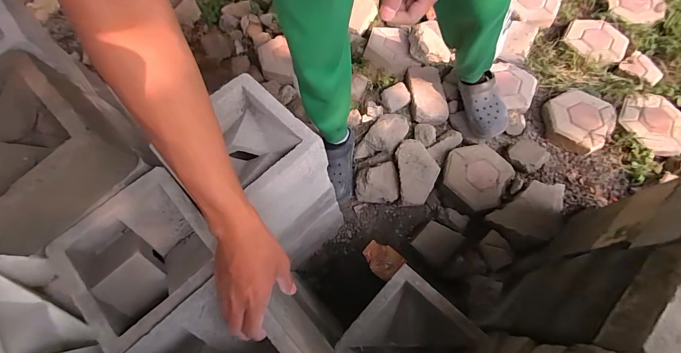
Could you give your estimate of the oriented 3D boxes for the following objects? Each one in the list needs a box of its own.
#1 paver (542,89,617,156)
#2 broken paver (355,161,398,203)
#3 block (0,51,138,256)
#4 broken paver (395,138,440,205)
[{"bbox_3d":[0.746,-0.185,1.037,0.196,0.062,0.214,38,75,16],"label":"paver"},{"bbox_3d":[0.107,0.013,0.984,0.129,0.085,0.120,-5,68,1],"label":"broken paver"},{"bbox_3d":[-0.453,-0.031,0.471,0.212,0.116,0.211,41,76,17],"label":"block"},{"bbox_3d":[0.233,-0.016,0.994,0.123,0.059,0.206,-3,68,2],"label":"broken paver"}]

